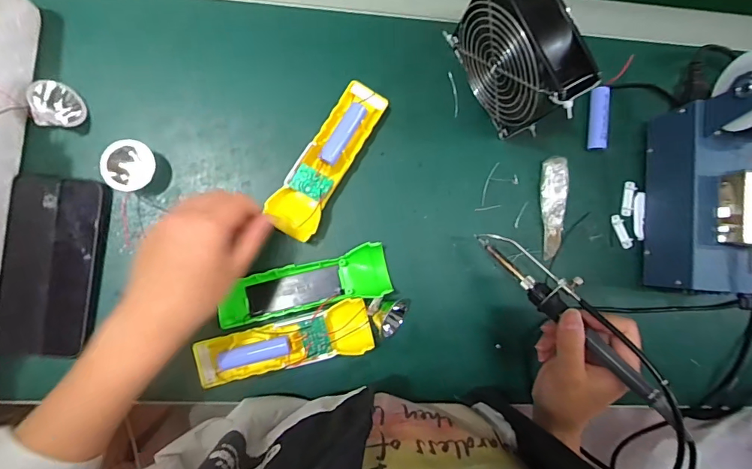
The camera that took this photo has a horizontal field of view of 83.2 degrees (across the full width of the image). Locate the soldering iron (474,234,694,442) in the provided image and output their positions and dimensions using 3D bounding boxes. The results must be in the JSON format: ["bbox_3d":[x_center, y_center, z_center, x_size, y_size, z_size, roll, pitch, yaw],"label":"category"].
[{"bbox_3d":[0.165,0.066,0.344,0.034,0.016,0.208,-40,64,-2],"label":"soldering iron"}]

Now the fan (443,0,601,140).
[{"bbox_3d":[0.130,-0.162,0.394,0.050,0.122,0.129,-27,91,-5],"label":"fan"}]

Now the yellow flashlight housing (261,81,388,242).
[{"bbox_3d":[-0.047,-0.073,0.412,0.048,0.024,0.160,32,86,-6],"label":"yellow flashlight housing"}]

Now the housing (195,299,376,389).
[{"bbox_3d":[-0.086,0.103,0.402,0.163,0.032,0.047,-13,89,-8],"label":"housing"}]

